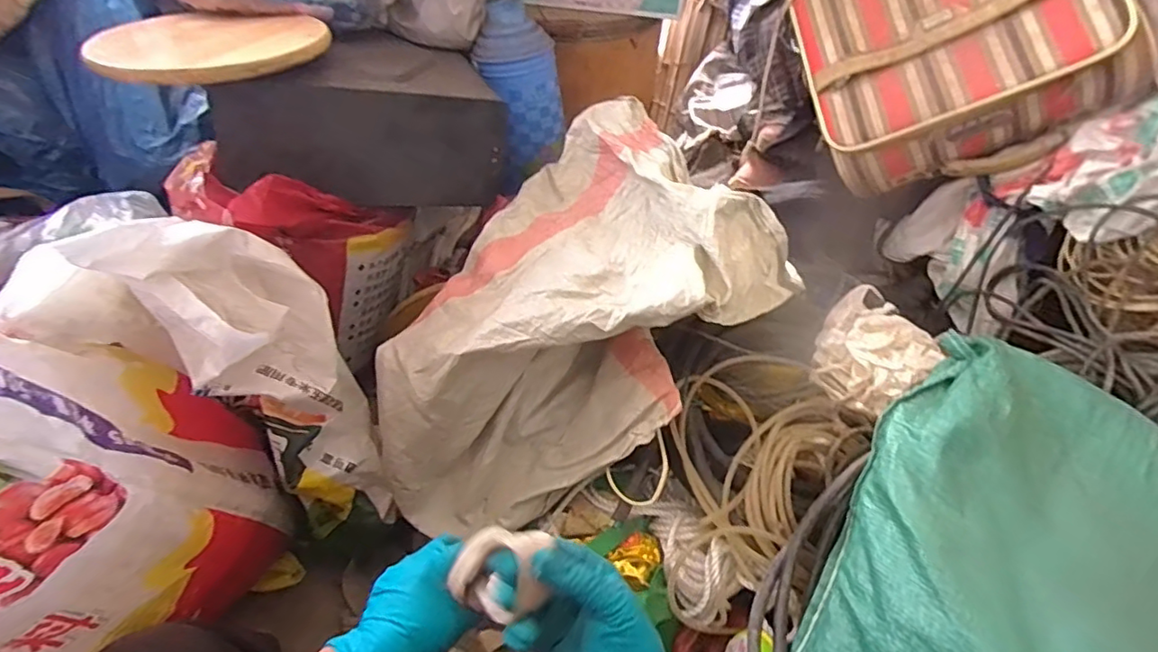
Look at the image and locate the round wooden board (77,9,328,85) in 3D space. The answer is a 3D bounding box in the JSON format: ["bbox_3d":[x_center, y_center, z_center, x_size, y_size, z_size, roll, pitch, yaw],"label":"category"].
[{"bbox_3d":[-0.495,-0.379,0.758,0.275,0.027,0.245,26,50,25],"label":"round wooden board"}]

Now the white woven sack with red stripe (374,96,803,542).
[{"bbox_3d":[-0.016,0.017,0.843,0.397,0.432,0.537,33,49,25],"label":"white woven sack with red stripe"}]

